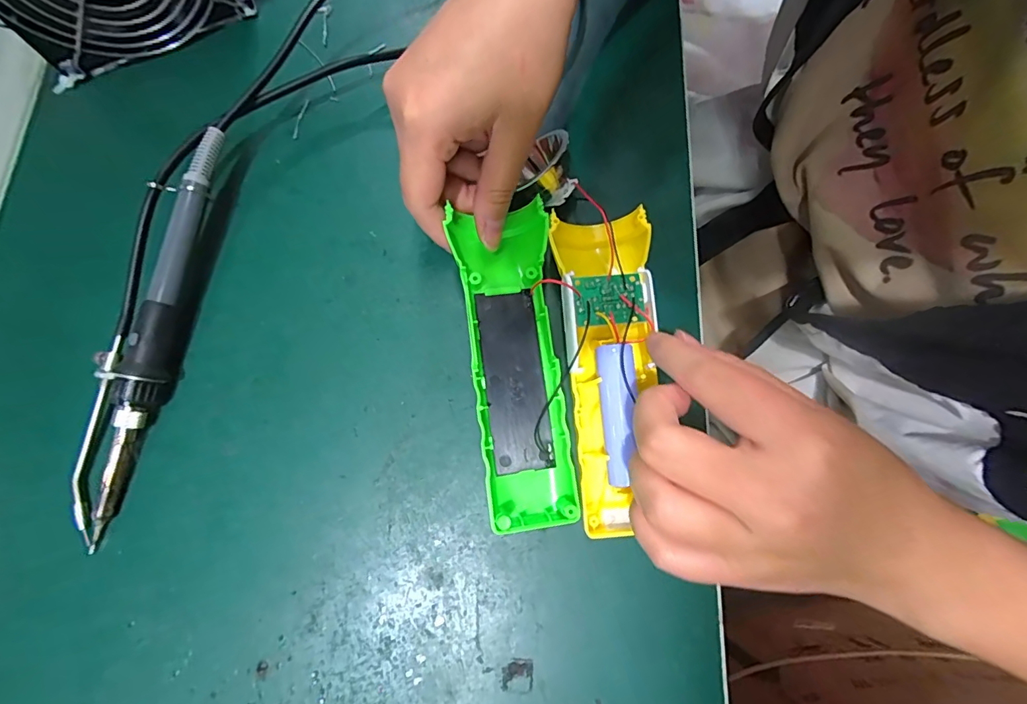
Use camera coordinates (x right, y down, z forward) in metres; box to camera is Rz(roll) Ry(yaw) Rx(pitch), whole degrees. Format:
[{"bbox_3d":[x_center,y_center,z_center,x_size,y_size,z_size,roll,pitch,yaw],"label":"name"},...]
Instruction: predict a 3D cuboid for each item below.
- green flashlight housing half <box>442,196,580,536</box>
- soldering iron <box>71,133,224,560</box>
[{"bbox_3d":[0.000,0.004,0.232,0.045,0.022,0.160,-6,81,-3],"label":"green flashlight housing half"},{"bbox_3d":[-0.187,-0.014,0.233,0.032,0.029,0.204,8,76,0],"label":"soldering iron"}]

